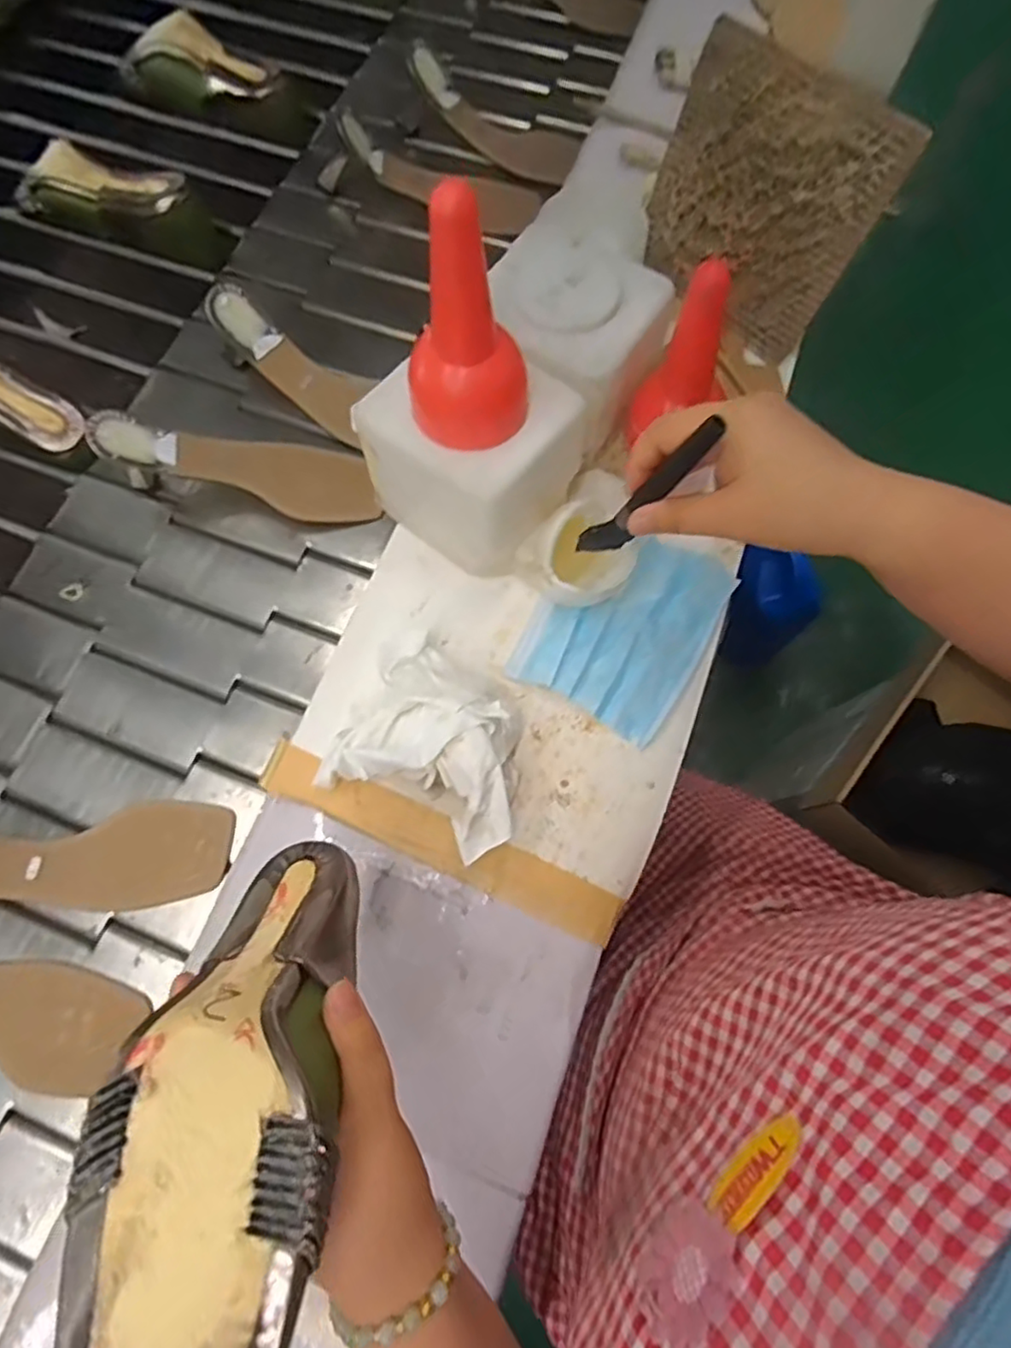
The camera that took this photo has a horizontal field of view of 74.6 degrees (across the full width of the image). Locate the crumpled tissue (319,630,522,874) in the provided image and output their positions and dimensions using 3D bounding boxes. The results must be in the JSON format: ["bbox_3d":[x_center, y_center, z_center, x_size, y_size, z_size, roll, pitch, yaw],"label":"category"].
[{"bbox_3d":[-0.042,0.041,0.432,0.131,0.053,0.120,26,73,9],"label":"crumpled tissue"}]

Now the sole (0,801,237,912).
[{"bbox_3d":[-0.307,0.130,0.468,0.210,0.046,0.071,1,71,-19],"label":"sole"}]

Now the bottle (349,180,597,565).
[{"bbox_3d":[-0.021,-0.166,0.407,0.118,0.218,0.107,37,75,12],"label":"bottle"}]

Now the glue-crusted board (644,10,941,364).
[{"bbox_3d":[0.191,-0.360,0.505,0.167,0.159,0.011,41,58,12],"label":"glue-crusted board"}]

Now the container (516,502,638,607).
[{"bbox_3d":[0.056,-0.085,0.469,0.077,0.053,0.066,-34,74,-11],"label":"container"}]

